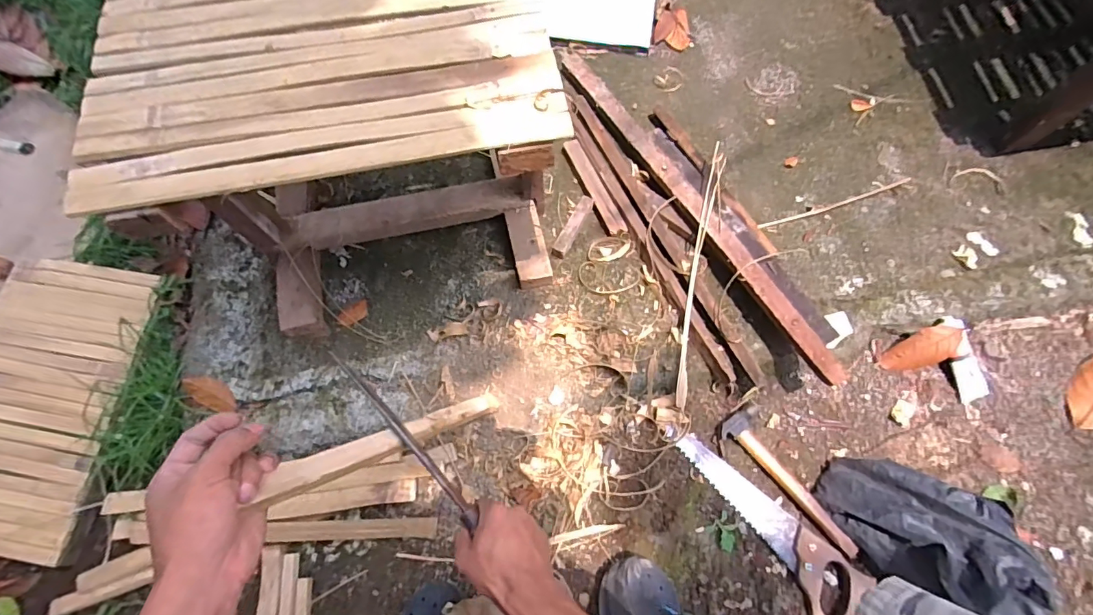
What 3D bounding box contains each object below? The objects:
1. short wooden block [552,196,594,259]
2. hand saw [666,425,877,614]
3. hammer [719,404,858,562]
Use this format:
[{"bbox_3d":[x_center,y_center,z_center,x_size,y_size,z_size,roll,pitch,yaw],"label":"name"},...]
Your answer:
[{"bbox_3d":[0.049,-0.144,0.854,0.025,0.025,0.122,28,74,9],"label":"short wooden block"},{"bbox_3d":[0.316,0.315,0.718,0.339,0.032,0.089,43,77,13],"label":"hand saw"},{"bbox_3d":[0.383,0.260,0.740,0.068,0.030,0.244,-42,76,-12],"label":"hammer"}]

